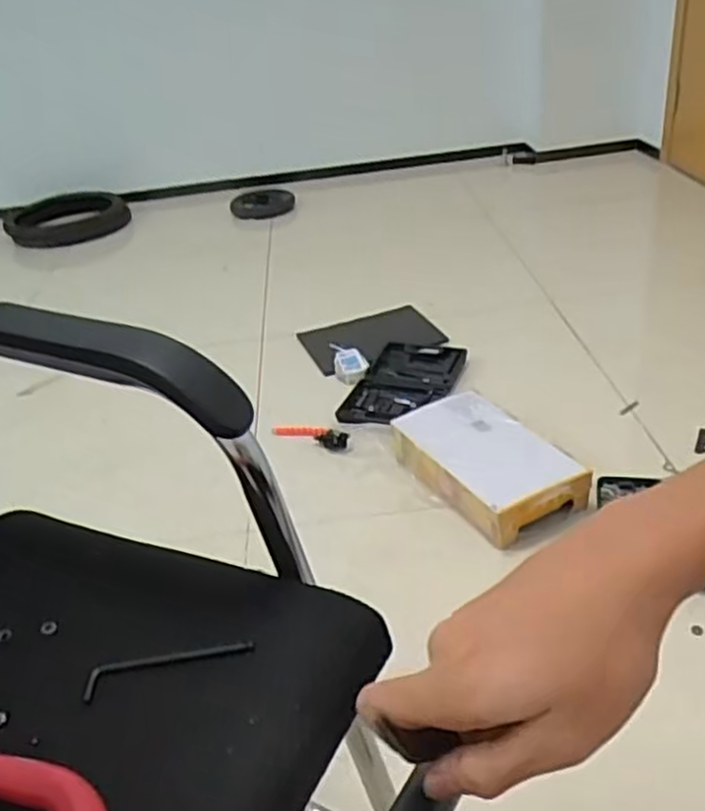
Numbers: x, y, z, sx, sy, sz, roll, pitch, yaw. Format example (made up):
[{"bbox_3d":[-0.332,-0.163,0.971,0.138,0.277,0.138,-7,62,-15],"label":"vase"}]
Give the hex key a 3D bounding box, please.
[{"bbox_3d":[-0.133,0.186,0.547,0.121,0.010,0.027,-11,34,-9],"label":"hex key"}]

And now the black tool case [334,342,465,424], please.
[{"bbox_3d":[0.108,-0.048,1.700,0.222,0.041,0.367,8,34,22],"label":"black tool case"}]

